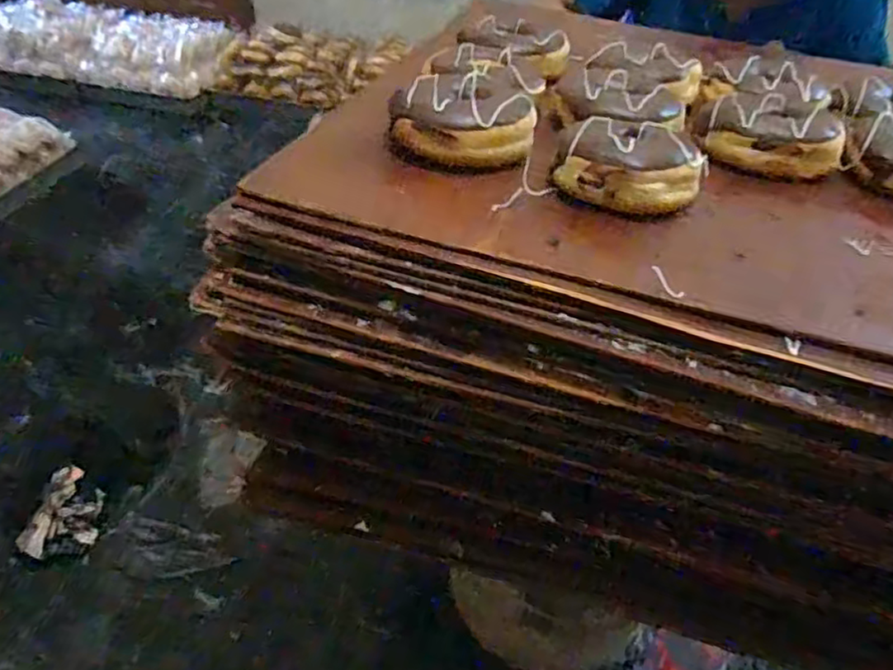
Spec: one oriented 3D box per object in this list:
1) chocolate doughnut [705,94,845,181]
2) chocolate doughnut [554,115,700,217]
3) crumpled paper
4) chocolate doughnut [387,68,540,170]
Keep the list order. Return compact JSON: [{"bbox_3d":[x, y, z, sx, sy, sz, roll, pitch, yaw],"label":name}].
[{"bbox_3d":[0.245,-0.158,0.496,0.096,0.040,0.094,19,44,16],"label":"chocolate doughnut"},{"bbox_3d":[0.119,-0.112,0.429,0.088,0.033,0.080,15,42,12],"label":"chocolate doughnut"},{"bbox_3d":[-0.533,0.255,0.926,0.075,0.071,0.119,16,43,14],"label":"crumpled paper"},{"bbox_3d":[0.012,-0.147,0.454,0.096,0.040,0.085,-27,50,-31],"label":"chocolate doughnut"}]

